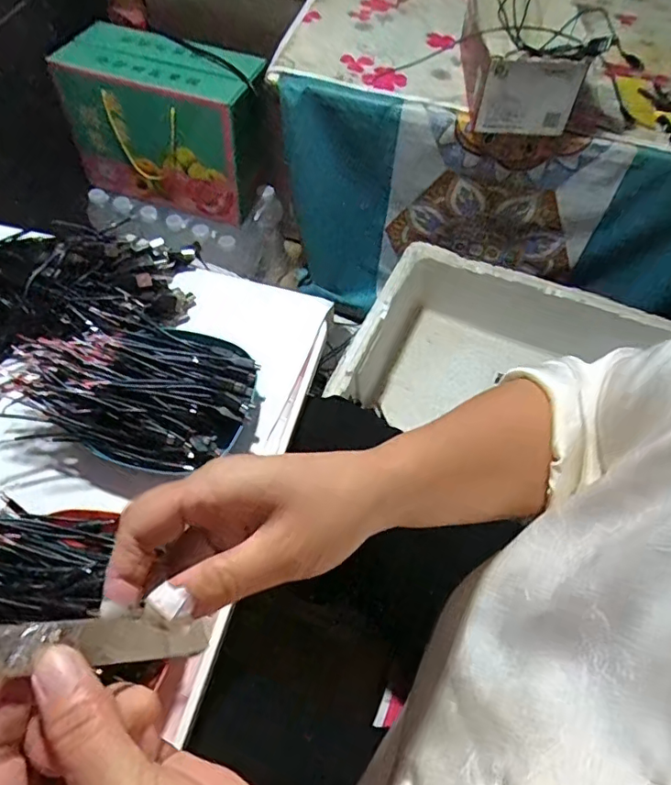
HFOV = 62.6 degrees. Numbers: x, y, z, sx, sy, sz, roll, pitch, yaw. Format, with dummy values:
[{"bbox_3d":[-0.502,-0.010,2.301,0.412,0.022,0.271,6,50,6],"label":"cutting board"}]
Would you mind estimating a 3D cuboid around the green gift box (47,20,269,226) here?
[{"bbox_3d":[-0.300,-0.485,1.007,0.332,0.236,0.143,15,57,5],"label":"green gift box"}]

